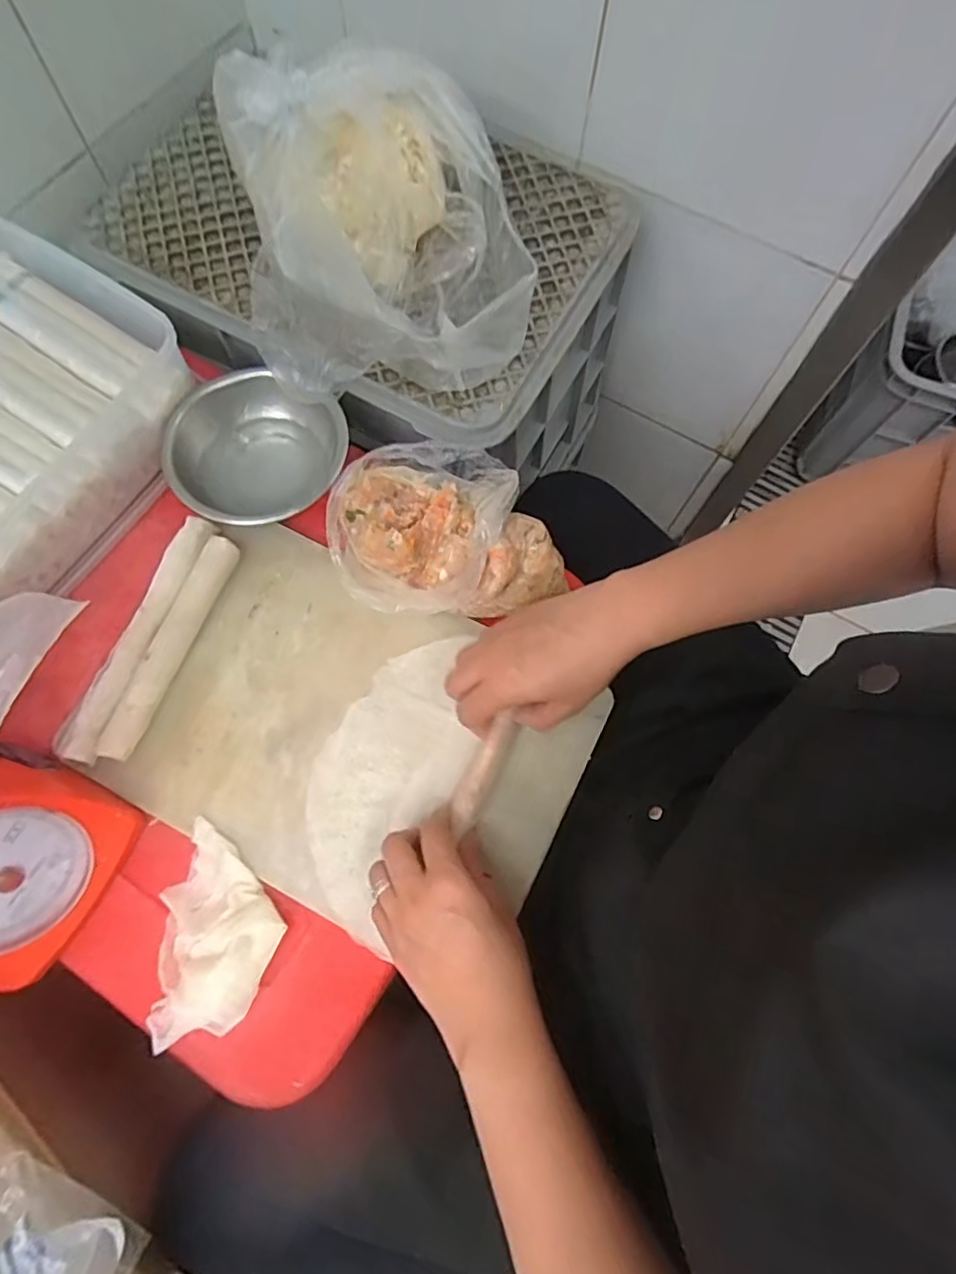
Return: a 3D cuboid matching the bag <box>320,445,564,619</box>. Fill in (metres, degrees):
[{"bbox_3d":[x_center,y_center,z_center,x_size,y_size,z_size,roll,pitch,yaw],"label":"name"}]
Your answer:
[{"bbox_3d":[-0.027,-0.083,0.511,0.179,0.085,0.130,-7,72,-4],"label":"bag"}]

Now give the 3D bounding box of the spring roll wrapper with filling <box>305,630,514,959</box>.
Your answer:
[{"bbox_3d":[-0.062,0.107,0.476,0.128,0.035,0.218,32,73,9],"label":"spring roll wrapper with filling"}]

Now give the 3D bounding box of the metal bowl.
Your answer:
[{"bbox_3d":[-0.204,-0.171,0.555,0.149,0.051,0.126,-43,78,-14],"label":"metal bowl"}]

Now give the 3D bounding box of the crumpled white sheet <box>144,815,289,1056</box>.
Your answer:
[{"bbox_3d":[-0.200,0.224,0.446,0.099,0.023,0.139,23,72,6],"label":"crumpled white sheet"}]

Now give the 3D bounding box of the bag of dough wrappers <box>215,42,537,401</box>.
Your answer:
[{"bbox_3d":[-0.076,-0.346,0.523,0.224,0.157,0.241,-6,72,-4],"label":"bag of dough wrappers"}]

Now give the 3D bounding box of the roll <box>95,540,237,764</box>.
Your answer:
[{"bbox_3d":[-0.253,0.007,0.511,0.025,0.030,0.194,20,72,5],"label":"roll"}]

